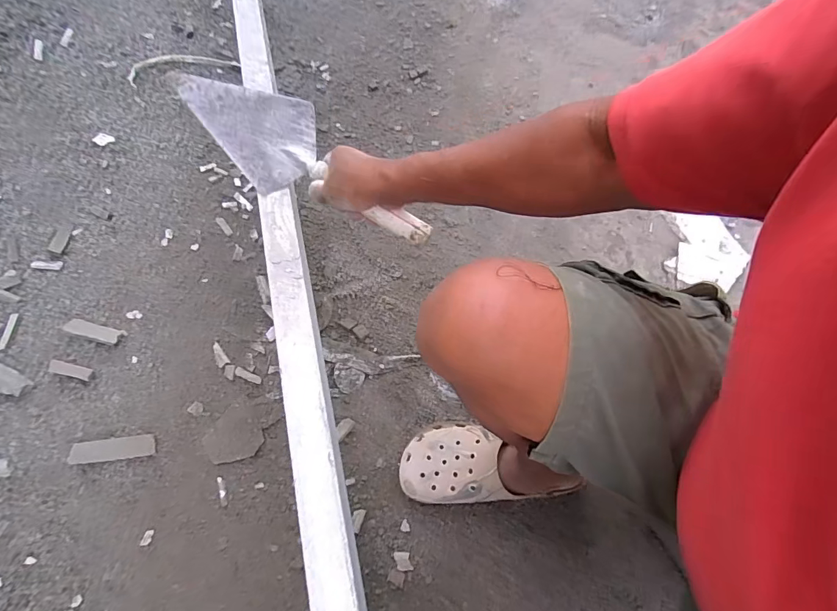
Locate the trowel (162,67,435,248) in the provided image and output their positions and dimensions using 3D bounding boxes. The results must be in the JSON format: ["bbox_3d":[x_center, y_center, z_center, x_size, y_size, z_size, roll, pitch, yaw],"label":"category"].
[{"bbox_3d":[-0.137,-0.185,0.540,0.353,0.073,0.107,33,72,4],"label":"trowel"}]

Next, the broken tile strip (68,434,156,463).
[{"bbox_3d":[-0.443,0.209,0.610,0.102,0.007,0.030,0,67,-25],"label":"broken tile strip"}]

